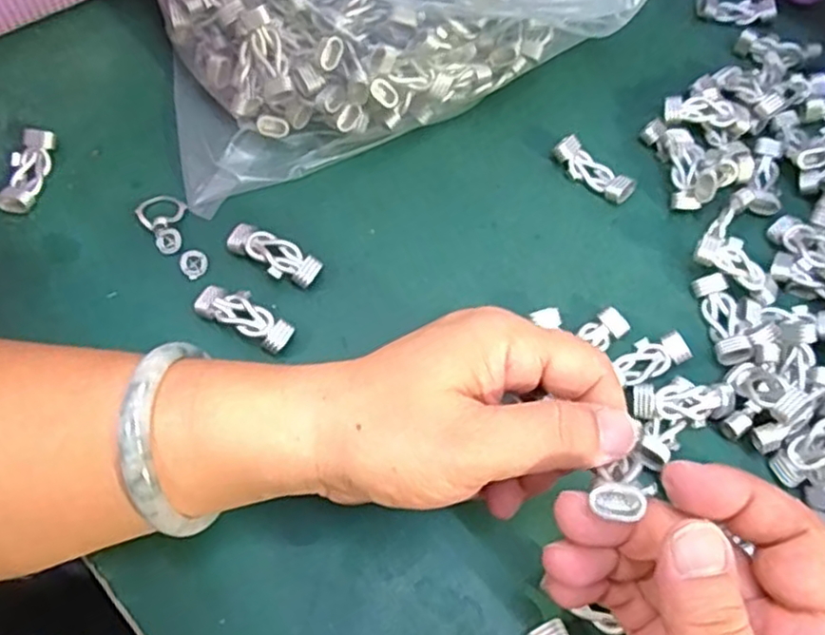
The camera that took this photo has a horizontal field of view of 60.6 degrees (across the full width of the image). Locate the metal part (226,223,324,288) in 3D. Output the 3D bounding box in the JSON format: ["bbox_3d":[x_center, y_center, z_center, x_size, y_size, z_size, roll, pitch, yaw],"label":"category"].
[{"bbox_3d":[-0.065,-0.029,0.333,0.046,0.010,0.017,28,67,10],"label":"metal part"}]

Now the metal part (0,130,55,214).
[{"bbox_3d":[-0.190,-0.071,0.344,0.017,0.014,0.041,9,65,2],"label":"metal part"}]

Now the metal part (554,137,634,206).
[{"bbox_3d":[0.094,-0.077,0.366,0.044,0.012,0.015,41,70,15],"label":"metal part"}]

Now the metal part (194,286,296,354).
[{"bbox_3d":[-0.075,0.000,0.319,0.045,0.010,0.018,27,67,10],"label":"metal part"}]

